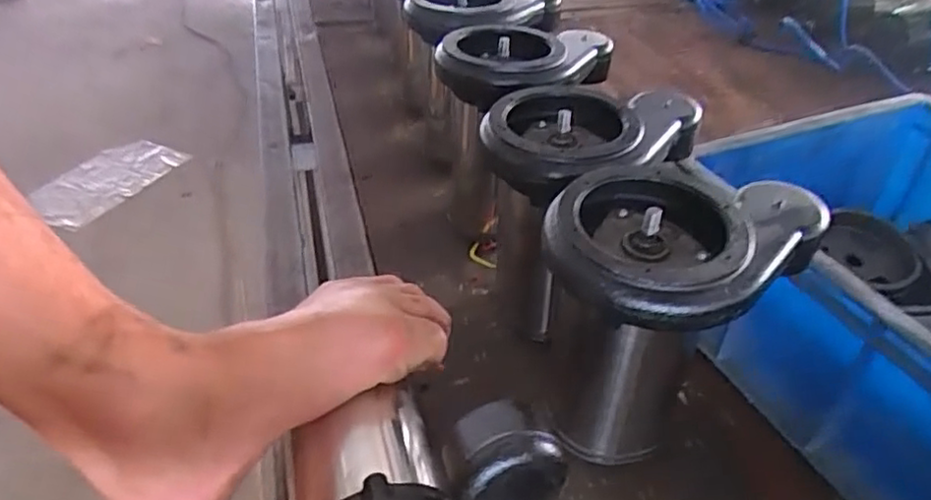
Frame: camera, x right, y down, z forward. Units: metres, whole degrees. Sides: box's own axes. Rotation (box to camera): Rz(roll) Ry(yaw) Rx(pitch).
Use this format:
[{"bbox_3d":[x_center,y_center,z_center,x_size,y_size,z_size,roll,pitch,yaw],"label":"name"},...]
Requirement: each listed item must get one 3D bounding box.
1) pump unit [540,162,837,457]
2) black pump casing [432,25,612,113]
[{"bbox_3d":[0.123,0.051,0.445,0.156,0.190,0.121,-29,48,-33],"label":"pump unit"},{"bbox_3d":[0.049,-0.173,0.608,0.128,0.037,0.156,24,43,25],"label":"black pump casing"}]

